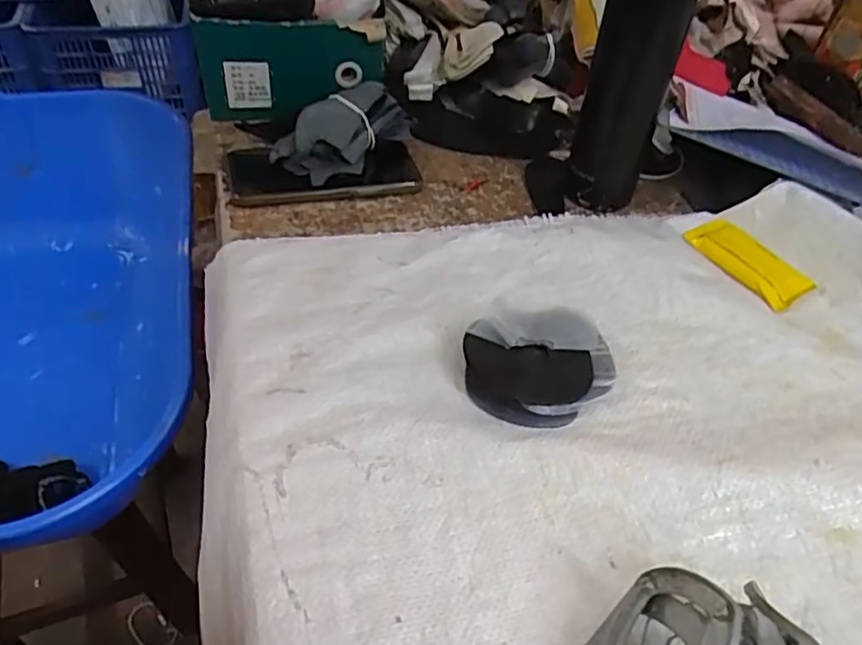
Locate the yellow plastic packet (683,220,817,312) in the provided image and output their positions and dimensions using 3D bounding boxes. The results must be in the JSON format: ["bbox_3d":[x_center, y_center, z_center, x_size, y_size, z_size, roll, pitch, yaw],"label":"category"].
[{"bbox_3d":[0.260,-0.053,0.520,0.052,0.008,0.100,-20,51,-24],"label":"yellow plastic packet"}]

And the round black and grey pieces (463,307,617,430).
[{"bbox_3d":[0.071,0.028,0.411,0.093,0.025,0.075,-6,46,-12],"label":"round black and grey pieces"}]

